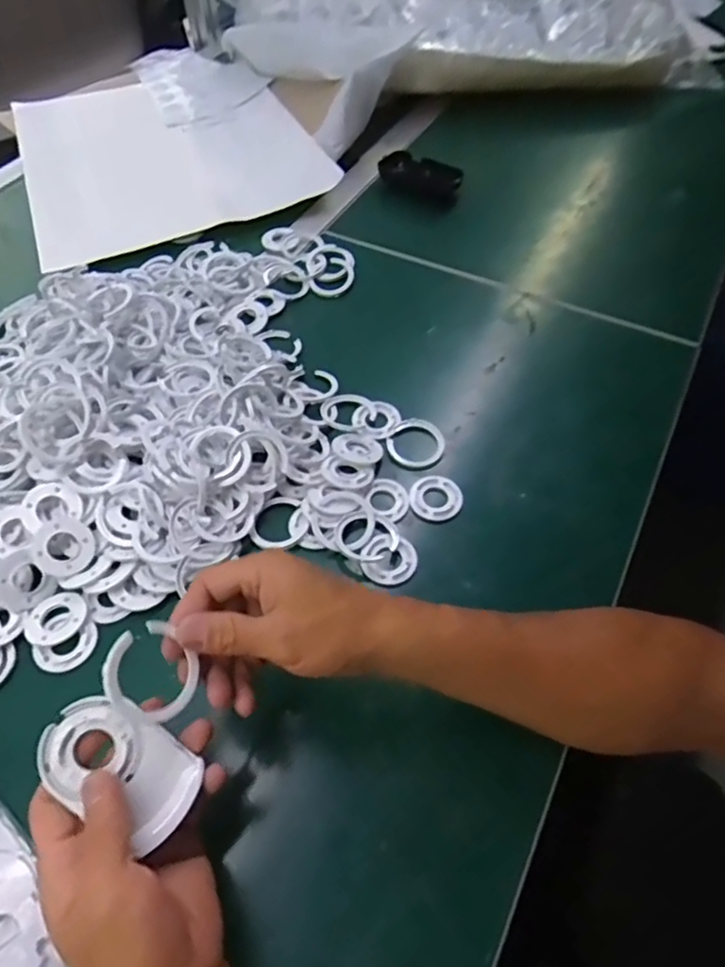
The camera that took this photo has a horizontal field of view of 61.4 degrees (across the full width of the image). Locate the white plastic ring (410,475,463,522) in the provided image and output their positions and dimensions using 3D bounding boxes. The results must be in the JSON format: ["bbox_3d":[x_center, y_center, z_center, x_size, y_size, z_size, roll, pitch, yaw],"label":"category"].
[{"bbox_3d":[0.061,0.010,0.510,0.041,0.006,0.045,-1,54,1],"label":"white plastic ring"}]

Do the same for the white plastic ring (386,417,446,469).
[{"bbox_3d":[0.048,-0.035,0.544,0.049,0.013,0.049,-1,54,1],"label":"white plastic ring"}]

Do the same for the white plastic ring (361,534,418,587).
[{"bbox_3d":[0.021,0.059,0.477,0.043,0.005,0.042,-1,54,1],"label":"white plastic ring"}]

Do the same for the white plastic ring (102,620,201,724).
[{"bbox_3d":[-0.114,0.103,0.327,0.012,0.055,0.045,-1,38,46],"label":"white plastic ring"}]

